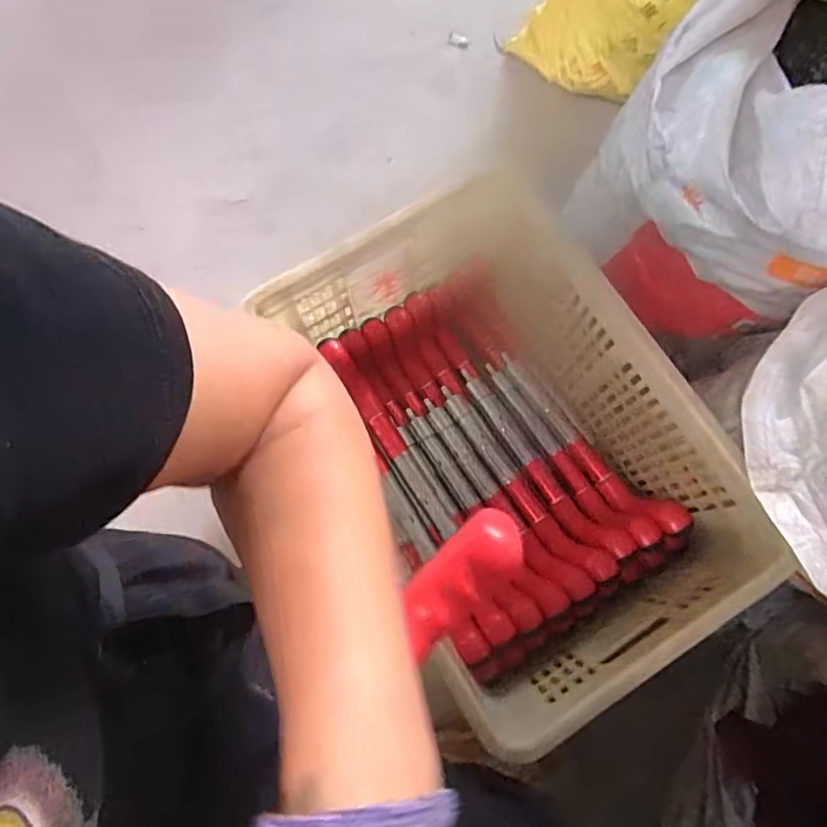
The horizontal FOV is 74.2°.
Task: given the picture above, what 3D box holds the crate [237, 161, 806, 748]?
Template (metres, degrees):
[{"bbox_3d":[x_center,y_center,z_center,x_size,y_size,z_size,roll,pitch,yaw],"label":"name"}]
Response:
[{"bbox_3d":[0.098,0.032,0.655,0.344,0.242,0.508,-31,78,-6],"label":"crate"}]

